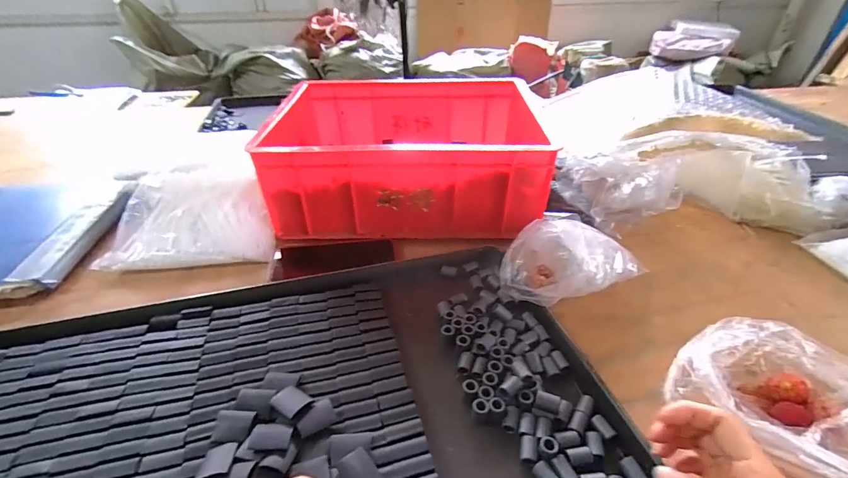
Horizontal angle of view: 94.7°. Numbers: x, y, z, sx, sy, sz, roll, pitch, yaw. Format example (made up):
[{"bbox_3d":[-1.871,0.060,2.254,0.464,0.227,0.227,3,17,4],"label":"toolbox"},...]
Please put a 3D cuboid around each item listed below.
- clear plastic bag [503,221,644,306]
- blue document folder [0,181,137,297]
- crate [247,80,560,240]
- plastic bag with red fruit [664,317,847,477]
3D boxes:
[{"bbox_3d":[0.177,0.019,0.463,0.168,0.092,0.086,-18,40,-24],"label":"clear plastic bag"},{"bbox_3d":[-0.590,-0.016,0.582,0.241,0.034,0.324,-3,36,-5],"label":"blue document folder"},{"bbox_3d":[-0.030,-0.141,0.647,0.408,0.150,0.302,0,36,-1],"label":"crate"},{"bbox_3d":[0.350,0.153,0.341,0.229,0.078,0.136,24,42,29],"label":"plastic bag with red fruit"}]

